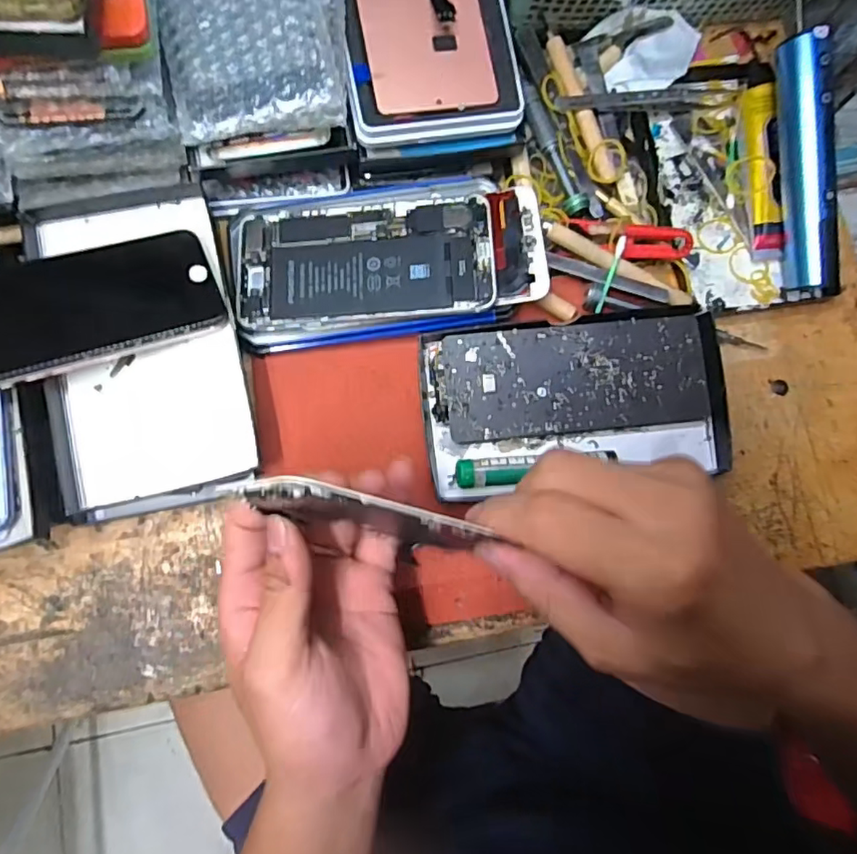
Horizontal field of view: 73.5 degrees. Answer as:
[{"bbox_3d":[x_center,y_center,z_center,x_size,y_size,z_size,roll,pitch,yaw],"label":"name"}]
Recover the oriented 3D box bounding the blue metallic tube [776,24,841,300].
[{"bbox_3d":[0.246,-0.165,0.369,0.026,0.025,0.159,-9,100,-6],"label":"blue metallic tube"}]

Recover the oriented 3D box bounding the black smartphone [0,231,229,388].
[{"bbox_3d":[-0.189,-0.070,0.319,0.134,0.013,0.072,-19,76,-21],"label":"black smartphone"}]

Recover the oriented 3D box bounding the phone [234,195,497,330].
[{"bbox_3d":[-0.040,-0.102,0.351,0.156,0.004,0.077,-4,78,4],"label":"phone"}]

